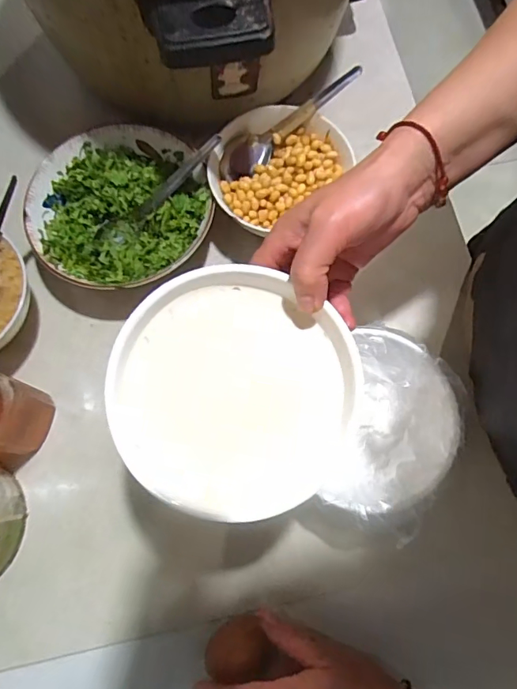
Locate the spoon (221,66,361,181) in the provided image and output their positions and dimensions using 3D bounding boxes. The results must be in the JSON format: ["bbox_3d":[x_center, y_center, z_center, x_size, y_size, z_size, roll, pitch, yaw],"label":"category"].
[{"bbox_3d":[0.031,-0.217,0.479,0.160,0.030,0.034,-33,77,8],"label":"spoon"}]

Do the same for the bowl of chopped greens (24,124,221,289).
[{"bbox_3d":[-0.136,-0.133,0.485,0.176,0.065,0.171,0,75,0],"label":"bowl of chopped greens"}]

